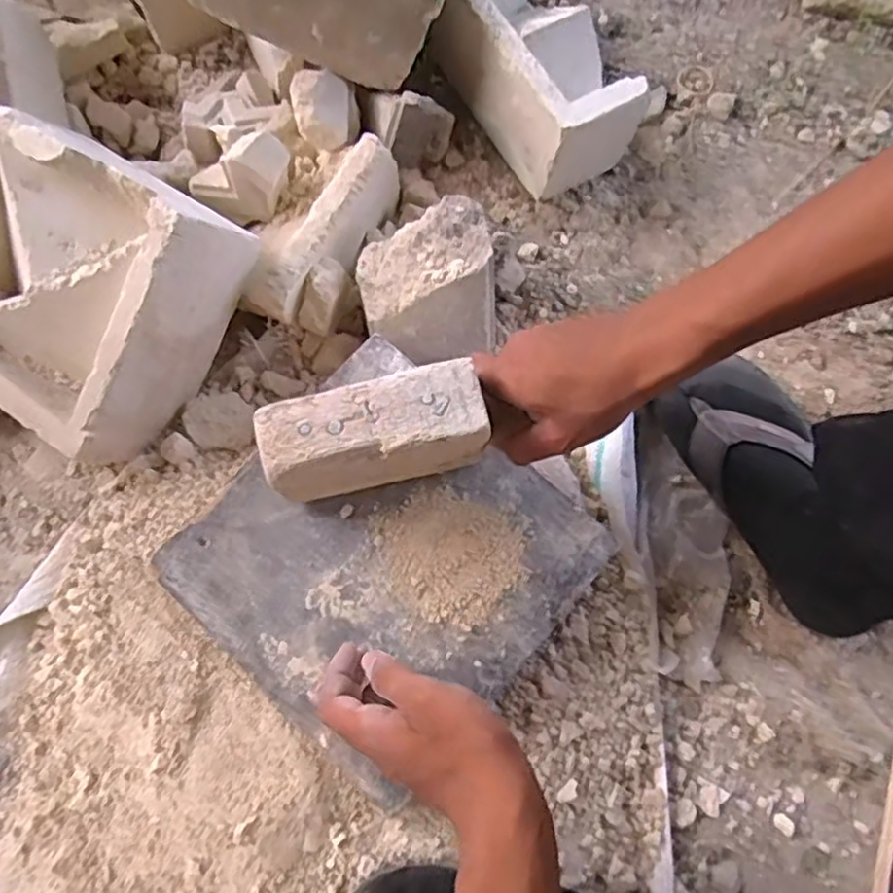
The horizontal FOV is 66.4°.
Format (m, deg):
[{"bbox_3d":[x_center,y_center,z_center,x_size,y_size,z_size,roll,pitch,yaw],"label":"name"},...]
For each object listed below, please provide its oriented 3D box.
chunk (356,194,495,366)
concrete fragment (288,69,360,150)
[{"bbox_3d":[-0.014,-0.130,0.563,0.112,0.077,0.099,-18,71,-2],"label":"chunk"},{"bbox_3d":[-0.107,-0.296,0.606,0.054,0.052,0.058,-9,71,1],"label":"concrete fragment"}]

